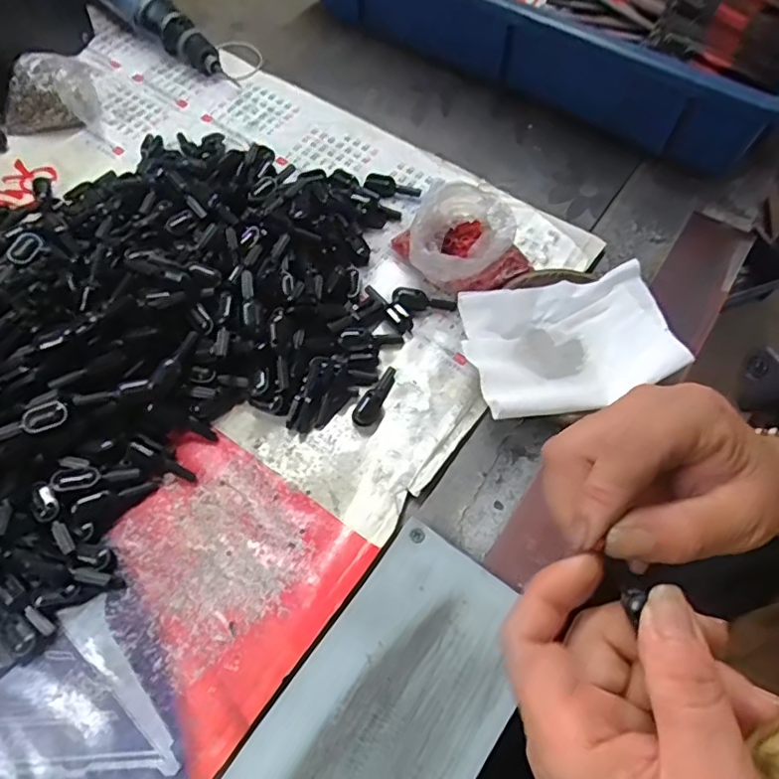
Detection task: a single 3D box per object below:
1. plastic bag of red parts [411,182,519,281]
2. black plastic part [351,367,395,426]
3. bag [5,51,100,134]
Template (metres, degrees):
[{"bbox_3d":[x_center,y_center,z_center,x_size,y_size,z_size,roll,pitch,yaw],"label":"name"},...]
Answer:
[{"bbox_3d":[0.048,-0.100,0.400,0.065,0.041,0.081,21,63,10],"label":"plastic bag of red parts"},{"bbox_3d":[-0.007,0.004,0.362,0.013,0.013,0.043,32,66,15],"label":"black plastic part"},{"bbox_3d":[-0.263,-0.234,0.466,0.074,0.041,0.061,9,62,4],"label":"bag"}]

